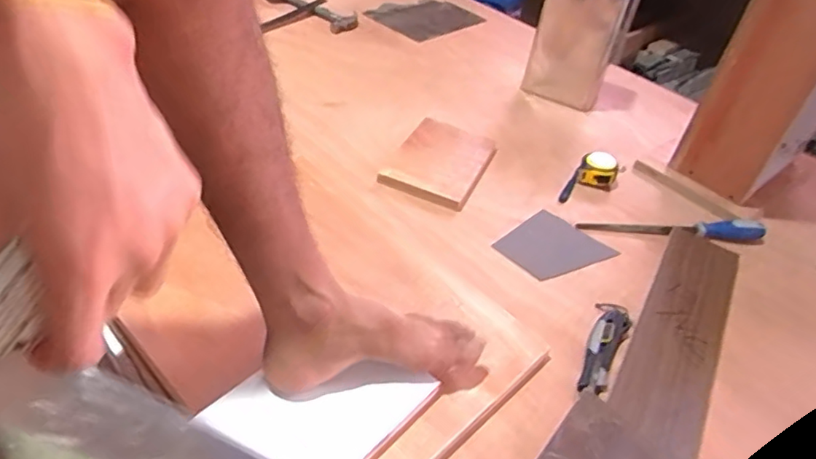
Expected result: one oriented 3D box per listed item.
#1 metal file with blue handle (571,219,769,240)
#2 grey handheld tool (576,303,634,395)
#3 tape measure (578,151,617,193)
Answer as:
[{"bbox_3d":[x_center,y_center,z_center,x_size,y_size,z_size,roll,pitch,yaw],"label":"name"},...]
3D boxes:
[{"bbox_3d":[0.420,-0.005,0.918,0.292,0.026,0.033,5,38,-9],"label":"metal file with blue handle"},{"bbox_3d":[0.248,0.139,0.720,0.044,0.022,0.156,23,38,15],"label":"grey handheld tool"},{"bbox_3d":[0.331,-0.101,1.000,0.067,0.048,0.050,23,40,16],"label":"tape measure"}]

